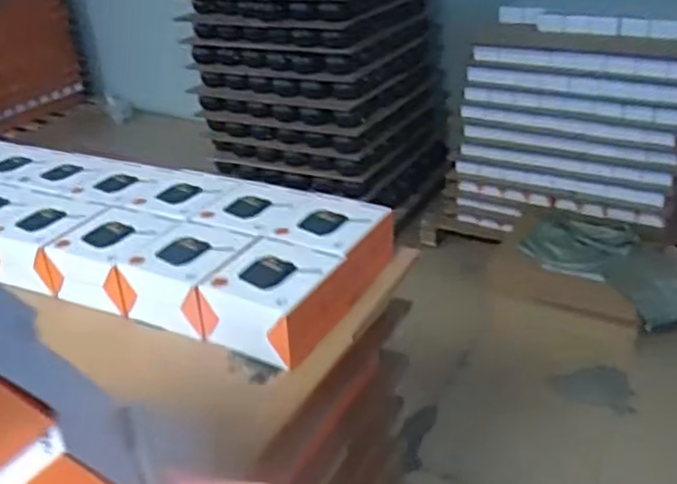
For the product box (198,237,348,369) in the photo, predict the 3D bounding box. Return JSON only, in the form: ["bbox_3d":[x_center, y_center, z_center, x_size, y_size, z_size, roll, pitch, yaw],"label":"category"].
[{"bbox_3d":[-0.059,0.052,0.663,0.102,0.055,0.114,14,34,29],"label":"product box"}]

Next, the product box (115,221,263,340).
[{"bbox_3d":[-0.148,0.036,0.709,0.105,0.062,0.111,12,33,26],"label":"product box"}]

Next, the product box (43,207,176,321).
[{"bbox_3d":[-0.242,0.017,0.749,0.104,0.060,0.113,9,32,22],"label":"product box"}]

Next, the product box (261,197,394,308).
[{"bbox_3d":[-0.005,0.001,0.742,0.108,0.048,0.121,12,33,26],"label":"product box"}]

